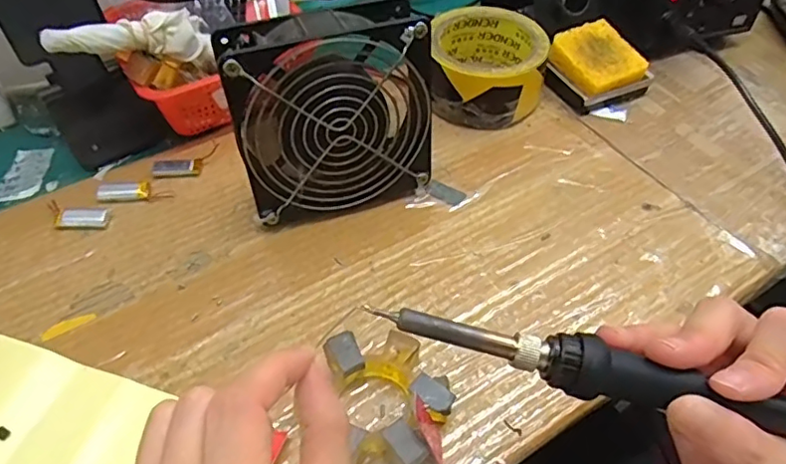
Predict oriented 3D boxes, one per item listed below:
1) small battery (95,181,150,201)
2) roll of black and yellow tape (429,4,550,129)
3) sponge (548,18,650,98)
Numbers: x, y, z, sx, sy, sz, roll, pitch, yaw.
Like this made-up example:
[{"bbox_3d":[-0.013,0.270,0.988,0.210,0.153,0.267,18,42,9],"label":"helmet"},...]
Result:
[{"bbox_3d":[-0.188,-0.028,0.391,0.034,0.006,0.015,-6,52,-5],"label":"small battery"},{"bbox_3d":[0.073,-0.132,0.451,0.093,0.048,0.097,2,51,1],"label":"roll of black and yellow tape"},{"bbox_3d":[0.165,-0.141,0.454,0.062,0.009,0.063,-27,69,-15],"label":"sponge"}]

